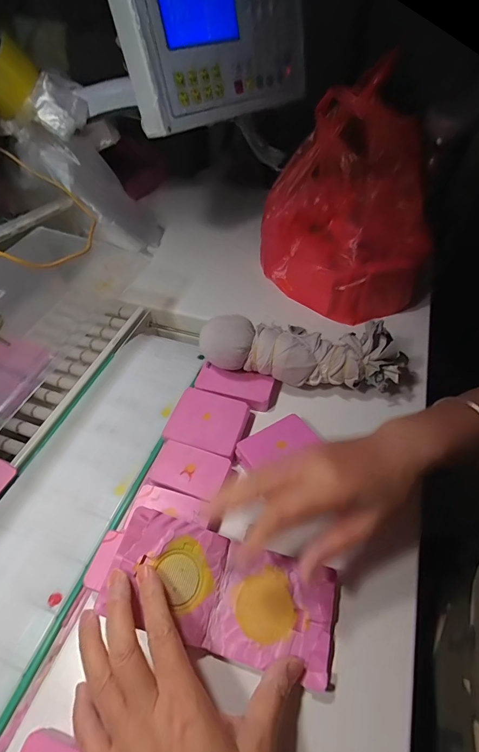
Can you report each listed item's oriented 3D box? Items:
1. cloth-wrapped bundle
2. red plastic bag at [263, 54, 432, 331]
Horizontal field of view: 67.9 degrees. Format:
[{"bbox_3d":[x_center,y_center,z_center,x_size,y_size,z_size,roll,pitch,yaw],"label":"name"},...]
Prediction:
[{"bbox_3d":[0.069,-0.030,0.393,0.208,0.069,0.060,3,51,5],"label":"cloth-wrapped bundle"},{"bbox_3d":[0.138,-0.220,0.459,0.227,0.223,0.147,33,61,28],"label":"red plastic bag"}]

